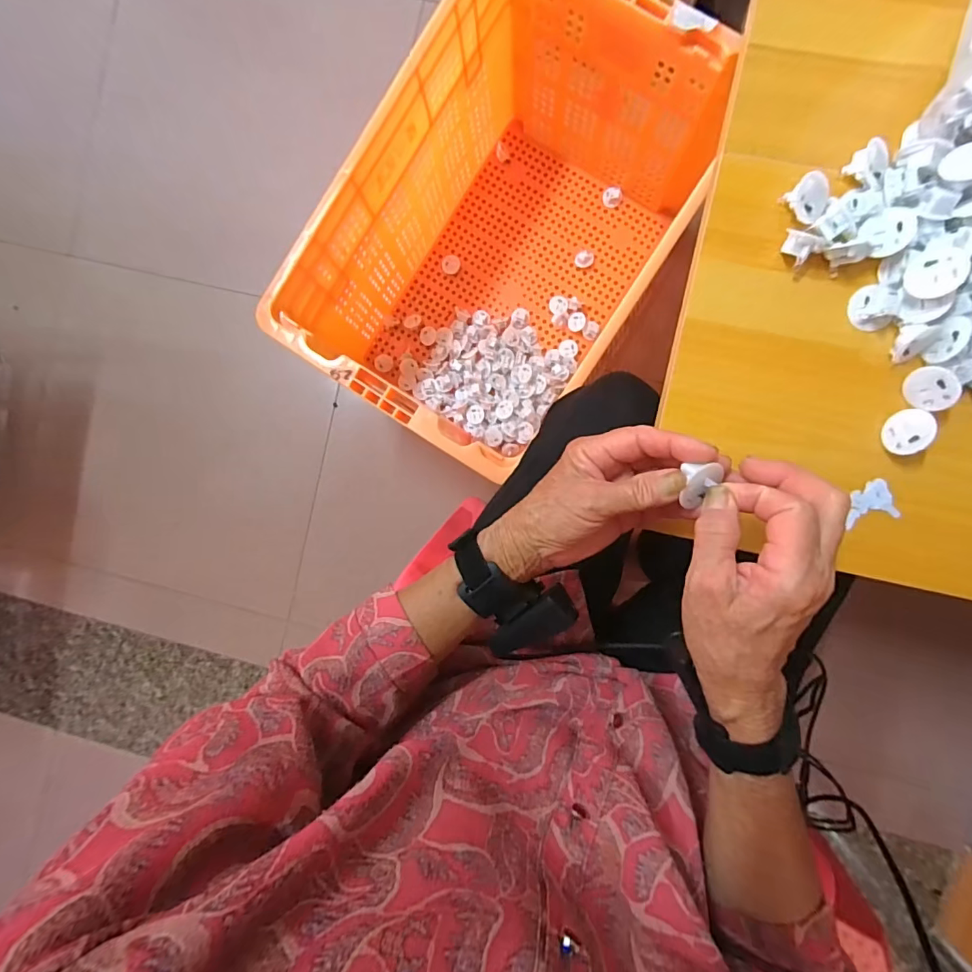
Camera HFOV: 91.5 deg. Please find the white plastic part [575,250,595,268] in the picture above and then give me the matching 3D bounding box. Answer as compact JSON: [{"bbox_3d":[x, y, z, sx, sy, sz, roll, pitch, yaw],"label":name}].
[{"bbox_3d":[0.178,-0.410,0.855,0.034,0.006,0.032,0,91,4],"label":"white plastic part"}]

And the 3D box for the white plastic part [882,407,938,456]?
[{"bbox_3d":[0.311,-0.038,0.346,0.014,0.031,0.033,7,90,-27],"label":"white plastic part"}]

